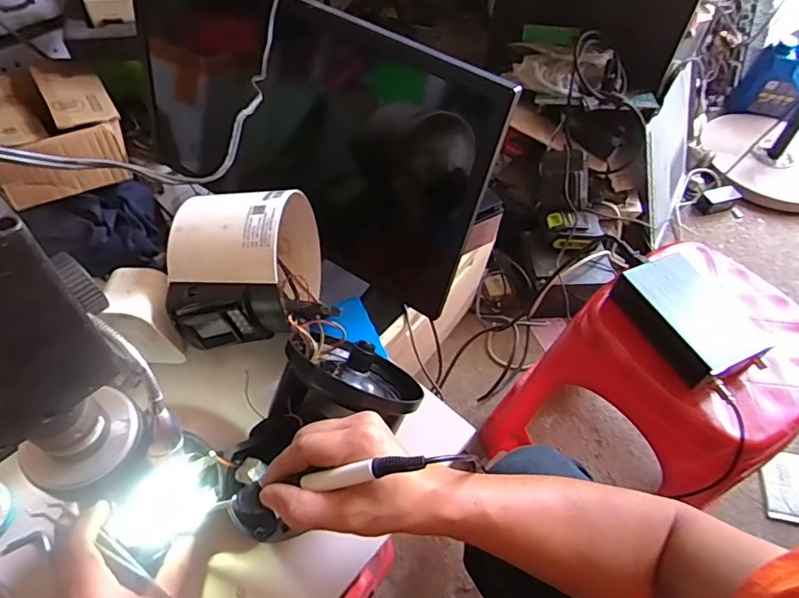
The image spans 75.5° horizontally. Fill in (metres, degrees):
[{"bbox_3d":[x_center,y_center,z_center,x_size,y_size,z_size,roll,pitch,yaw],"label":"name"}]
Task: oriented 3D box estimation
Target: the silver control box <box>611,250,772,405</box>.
[{"bbox_3d":[0.361,0.023,0.632,0.119,0.043,0.173,-22,58,-19],"label":"silver control box"}]

